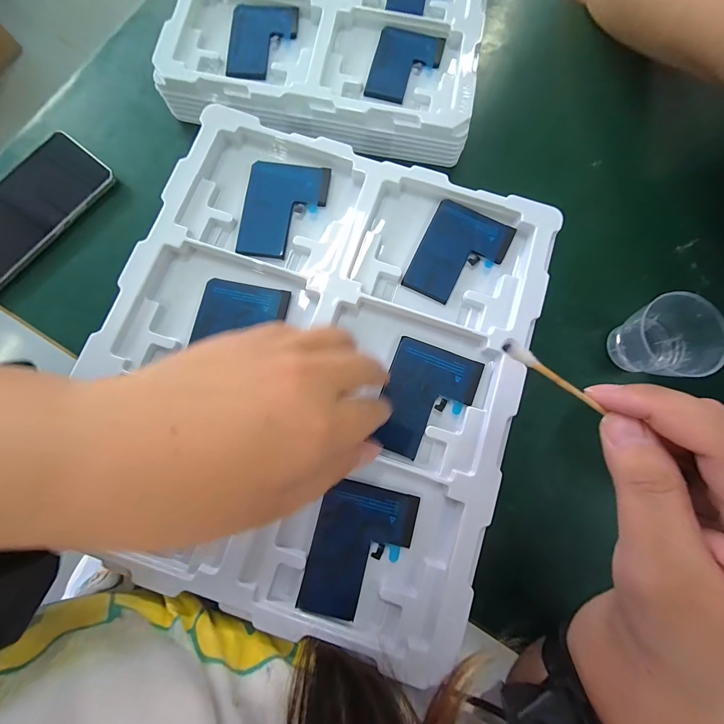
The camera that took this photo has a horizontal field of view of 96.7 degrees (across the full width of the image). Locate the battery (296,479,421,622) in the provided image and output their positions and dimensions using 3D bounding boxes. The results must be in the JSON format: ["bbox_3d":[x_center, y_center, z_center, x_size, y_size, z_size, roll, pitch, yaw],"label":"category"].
[{"bbox_3d":[-0.001,0.117,0.198,0.058,0.005,0.077,14,81,1],"label":"battery"}]

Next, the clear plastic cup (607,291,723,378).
[{"bbox_3d":[0.254,-0.022,0.266,0.066,0.050,0.057,-44,84,-7],"label":"clear plastic cup"}]

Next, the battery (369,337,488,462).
[{"bbox_3d":[0.043,0.026,0.215,0.058,0.005,0.075,20,81,2],"label":"battery"}]

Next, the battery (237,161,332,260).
[{"bbox_3d":[-0.058,-0.114,0.240,0.058,0.008,0.075,8,81,0],"label":"battery"}]

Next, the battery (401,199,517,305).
[{"bbox_3d":[0.072,-0.079,0.236,0.059,0.004,0.078,26,81,3],"label":"battery"}]

